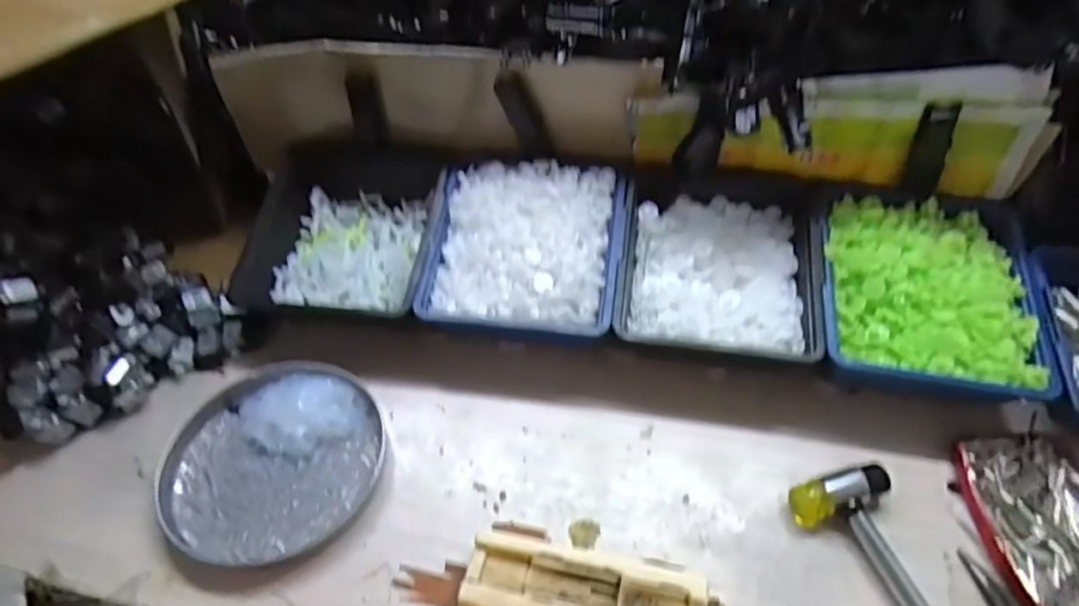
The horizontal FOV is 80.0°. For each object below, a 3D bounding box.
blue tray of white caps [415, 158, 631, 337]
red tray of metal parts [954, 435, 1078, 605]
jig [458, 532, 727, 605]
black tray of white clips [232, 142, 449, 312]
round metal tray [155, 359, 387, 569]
[{"bbox_3d":[-0.011,-0.049,0.500,0.149,0.035,0.154,7,50,7],"label":"blue tray of white caps"},{"bbox_3d":[0.319,0.140,0.402,0.081,0.010,0.124,-1,49,0],"label":"red tray of metal parts"},{"bbox_3d":[0.031,0.171,0.375,0.146,0.024,0.055,11,50,10],"label":"jig"},{"bbox_3d":[-0.158,-0.057,0.541,0.149,0.070,0.176,3,49,4],"label":"black tray of white clips"},{"bbox_3d":[-0.183,0.103,0.444,0.144,0.020,0.140,0,49,1],"label":"round metal tray"}]

